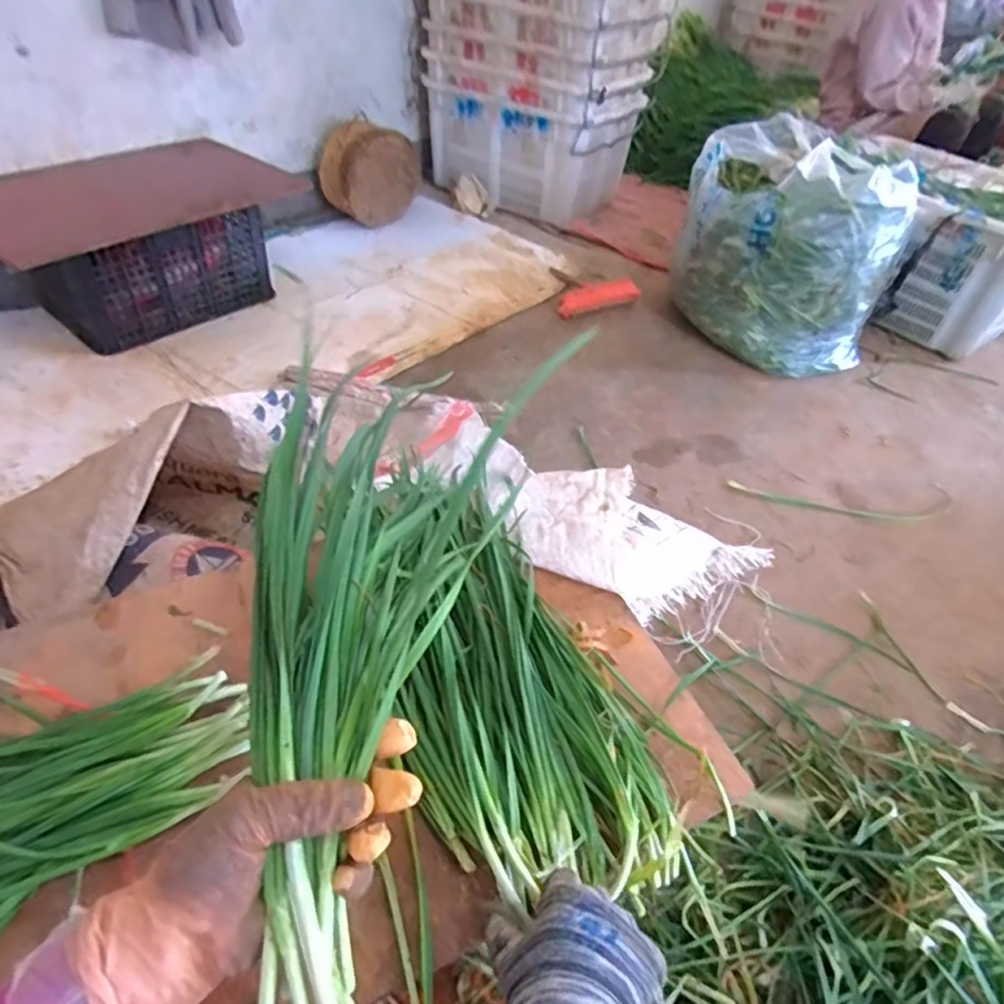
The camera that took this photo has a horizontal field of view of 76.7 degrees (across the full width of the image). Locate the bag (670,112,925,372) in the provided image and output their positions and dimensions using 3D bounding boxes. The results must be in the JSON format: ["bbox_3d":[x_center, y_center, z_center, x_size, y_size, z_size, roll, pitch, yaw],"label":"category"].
[{"bbox_3d":[0.719,-0.645,1.618,0.518,0.439,0.456,24,48,17],"label":"bag"}]

